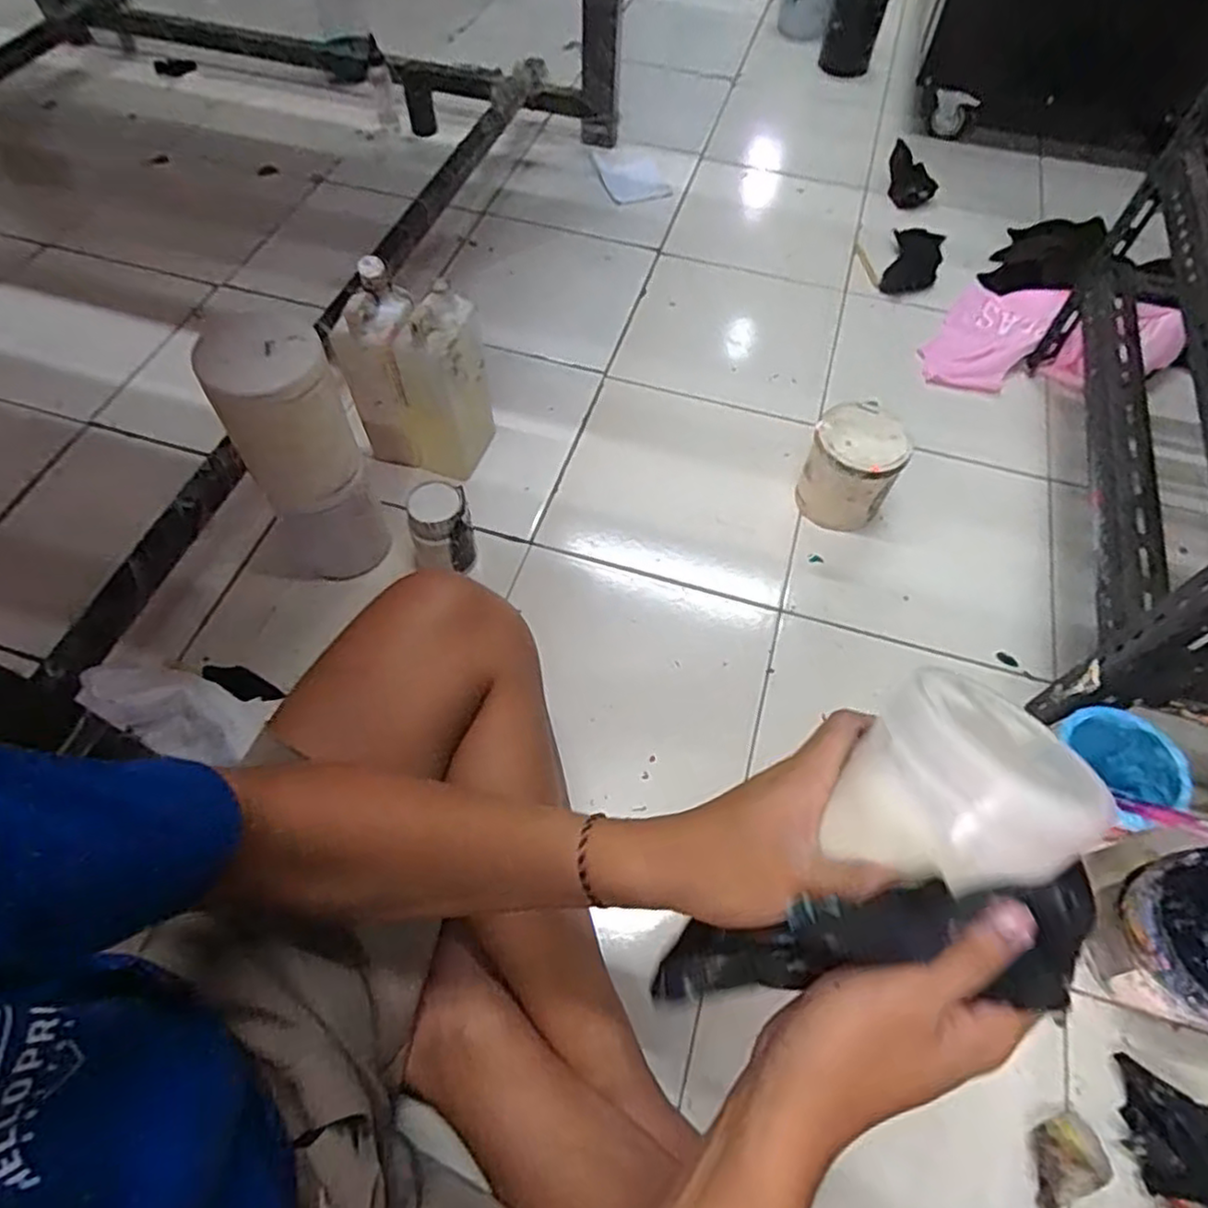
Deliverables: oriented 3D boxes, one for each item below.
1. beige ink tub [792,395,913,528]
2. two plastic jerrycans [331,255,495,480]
[{"bbox_3d":[0.291,-0.158,0.827,0.101,0.118,0.111,1,59,-2],"label":"beige ink tub"},{"bbox_3d":[-0.216,-0.247,0.823,0.139,0.246,0.088,12,59,5],"label":"two plastic jerrycans"}]

